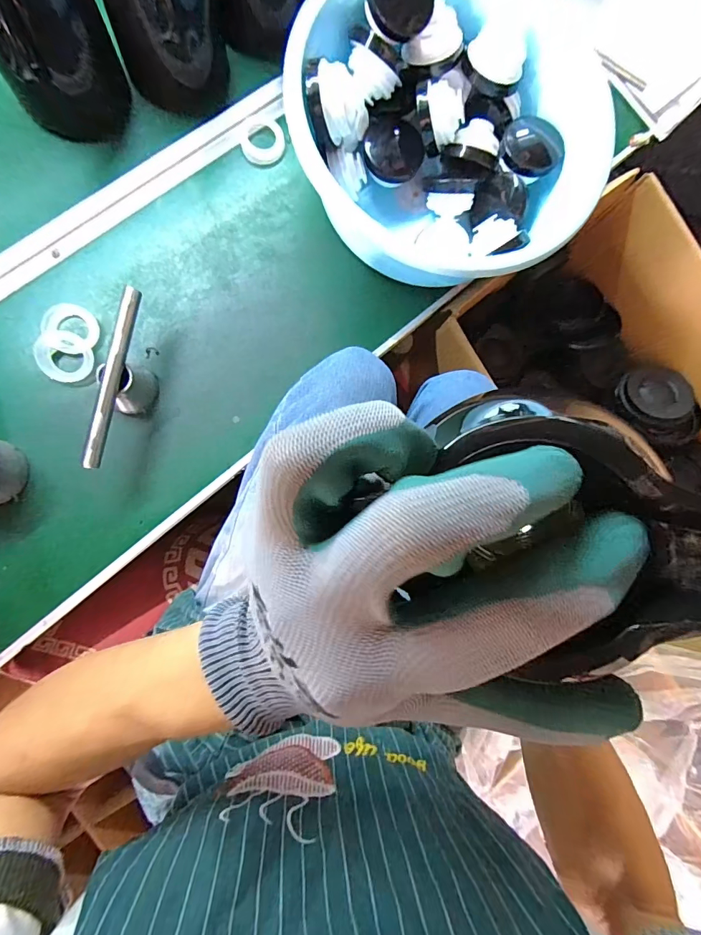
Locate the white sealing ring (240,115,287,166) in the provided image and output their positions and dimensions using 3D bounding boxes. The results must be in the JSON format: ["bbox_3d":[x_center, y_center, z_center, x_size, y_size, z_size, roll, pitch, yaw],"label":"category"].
[{"bbox_3d":[-0.115,-0.432,0.543,0.055,0.004,0.055,-4,105,-15],"label":"white sealing ring"}]

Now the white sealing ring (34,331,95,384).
[{"bbox_3d":[-0.338,-0.132,0.482,0.062,0.006,0.057,1,86,-8],"label":"white sealing ring"}]

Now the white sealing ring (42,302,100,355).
[{"bbox_3d":[-0.336,-0.169,0.492,0.060,0.006,0.063,1,86,-8],"label":"white sealing ring"}]

